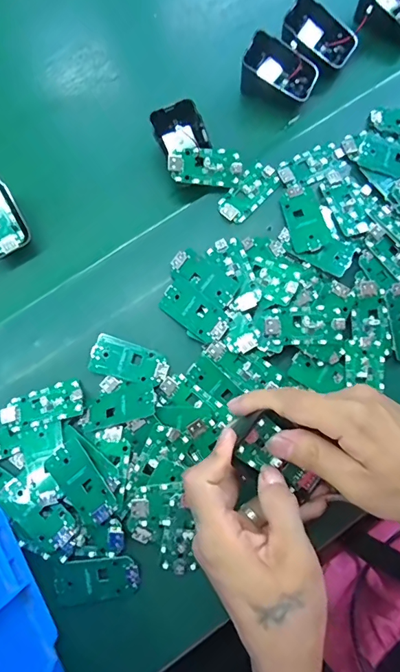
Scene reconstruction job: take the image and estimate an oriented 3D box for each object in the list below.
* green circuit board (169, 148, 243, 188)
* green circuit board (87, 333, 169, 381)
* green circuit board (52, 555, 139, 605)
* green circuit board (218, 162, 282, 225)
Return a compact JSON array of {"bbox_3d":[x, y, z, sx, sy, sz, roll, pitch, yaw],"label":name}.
[{"bbox_3d":[0.005,-0.149,0.374,0.063,0.005,0.031,3,96,-8],"label":"green circuit board"},{"bbox_3d":[-0.058,0.020,0.349,0.062,0.004,0.032,14,78,5],"label":"green circuit board"},{"bbox_3d":[-0.078,0.185,0.320,0.063,0.008,0.031,-8,77,0],"label":"green circuit board"},{"bbox_3d":[0.044,-0.129,0.383,0.030,0.004,0.064,41,81,10],"label":"green circuit board"}]

